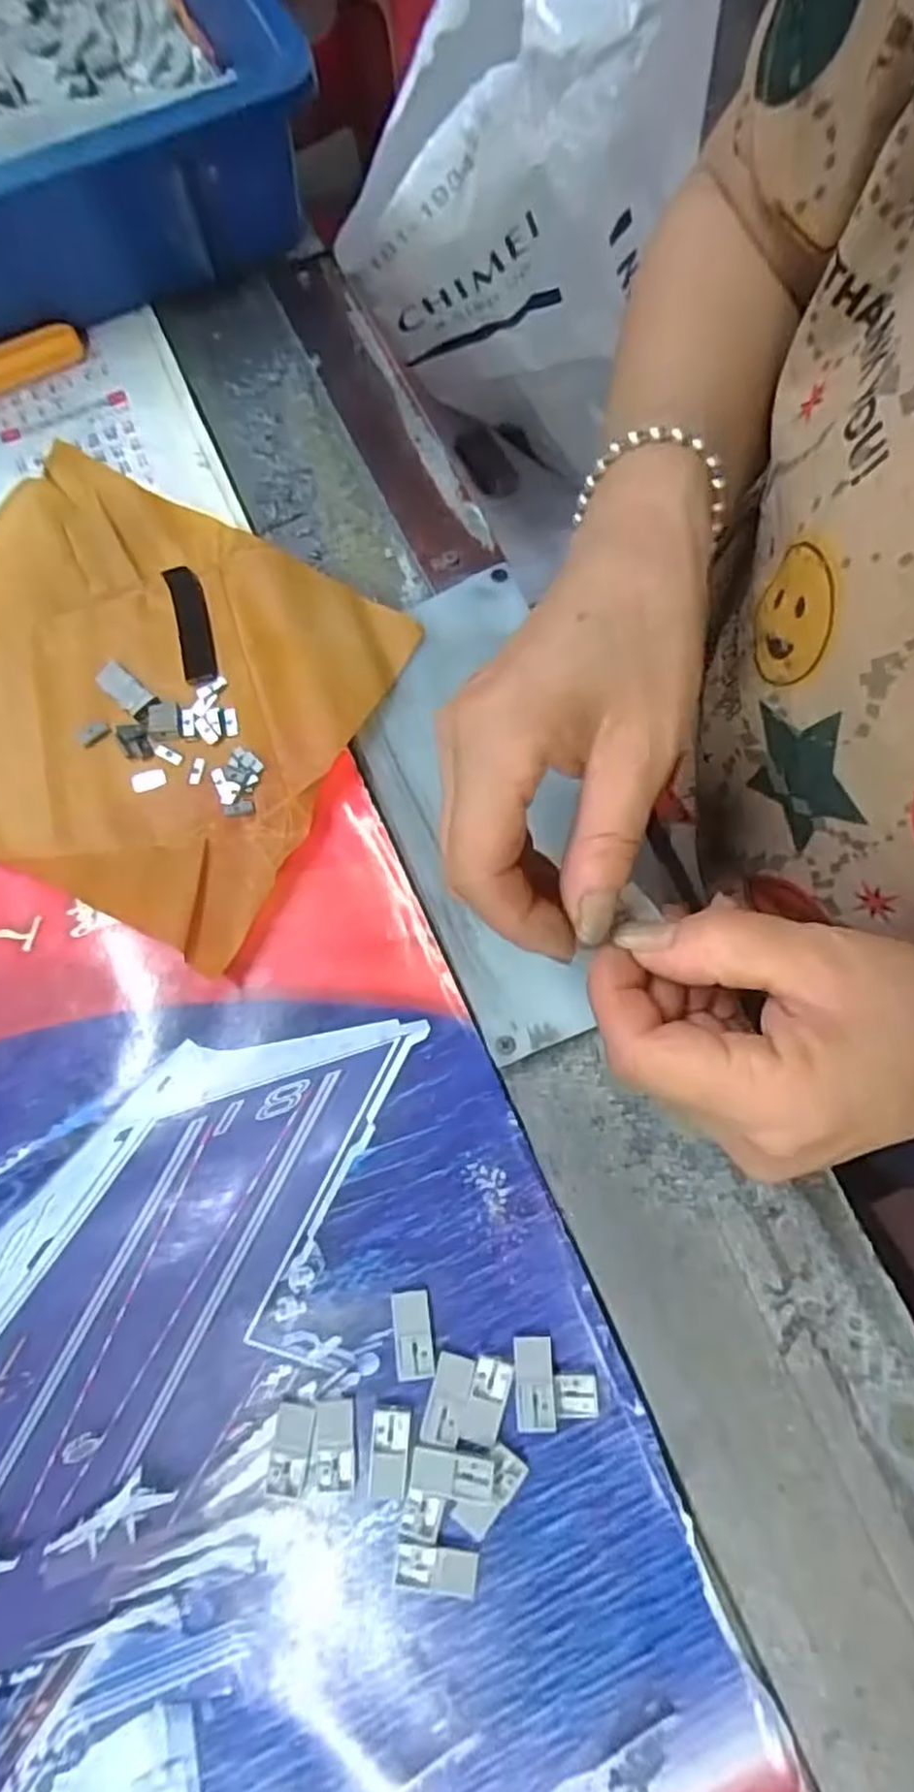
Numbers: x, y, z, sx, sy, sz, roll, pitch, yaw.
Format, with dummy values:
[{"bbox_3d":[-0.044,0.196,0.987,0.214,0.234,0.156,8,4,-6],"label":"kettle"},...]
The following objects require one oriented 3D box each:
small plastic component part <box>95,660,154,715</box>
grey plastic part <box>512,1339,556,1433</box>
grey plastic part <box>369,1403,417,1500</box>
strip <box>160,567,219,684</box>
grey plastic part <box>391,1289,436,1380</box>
[{"bbox_3d":[-0.146,-0.091,0.328,0.026,0.004,0.013,41,80,8],"label":"small plastic component part"},{"bbox_3d":[0.027,0.172,0.266,0.013,0.004,0.029,0,59,-1],"label":"grey plastic part"},{"bbox_3d":[-0.023,0.194,0.261,0.014,0.004,0.027,2,77,0],"label":"grey plastic part"},{"bbox_3d":[-0.119,-0.122,0.337,0.015,0.004,0.057,-15,78,-4],"label":"strip"},{"bbox_3d":[-0.016,0.158,0.271,0.014,0.004,0.028,-6,77,-2],"label":"grey plastic part"}]

